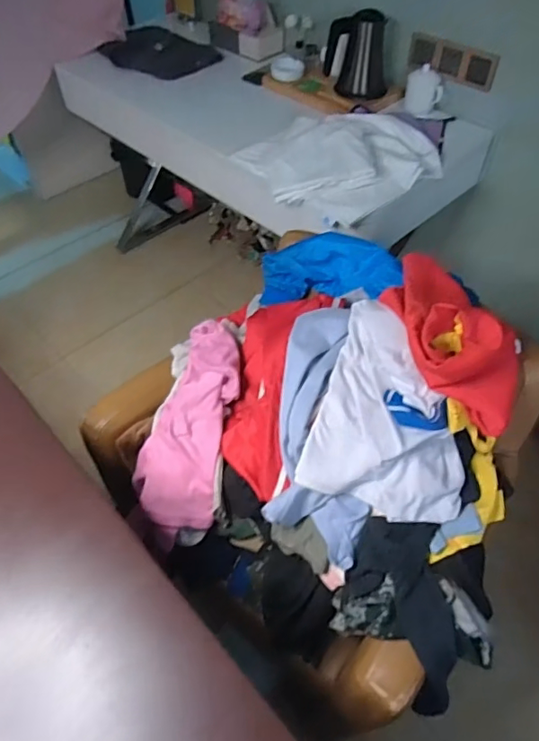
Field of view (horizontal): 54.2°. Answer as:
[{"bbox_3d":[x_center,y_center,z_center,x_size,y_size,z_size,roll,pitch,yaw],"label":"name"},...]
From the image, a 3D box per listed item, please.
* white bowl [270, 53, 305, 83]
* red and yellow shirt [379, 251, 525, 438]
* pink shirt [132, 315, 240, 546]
[{"bbox_3d":[0.054,-0.922,1.594,0.095,0.057,0.095,0,50,0],"label":"white bowl"},{"bbox_3d":[0.288,-0.067,0.831,0.175,0.110,0.332,-18,67,-15],"label":"red and yellow shirt"},{"bbox_3d":[-0.140,0.098,0.964,0.163,0.076,0.385,12,80,9],"label":"pink shirt"}]

